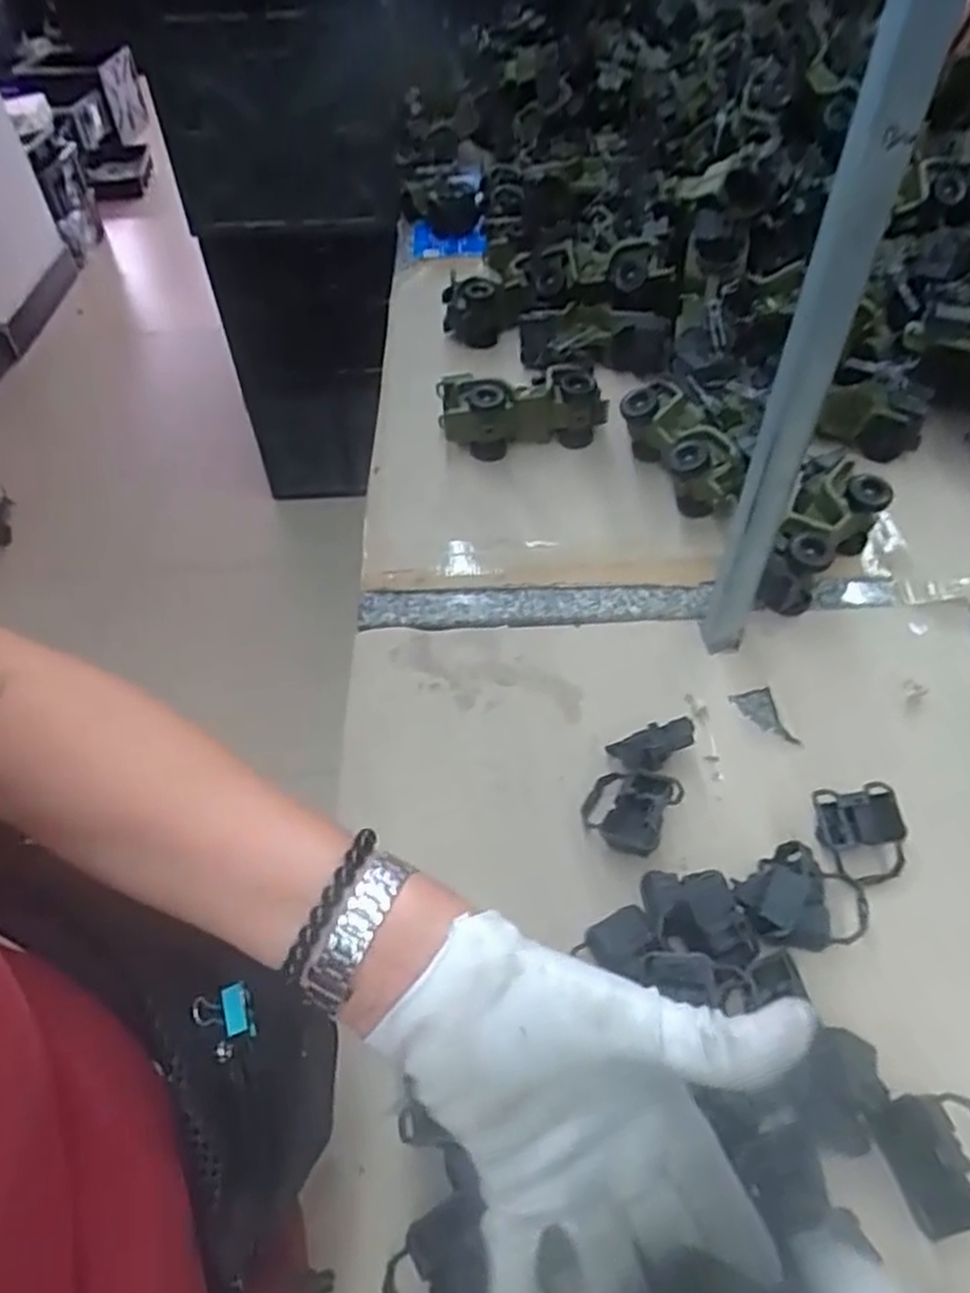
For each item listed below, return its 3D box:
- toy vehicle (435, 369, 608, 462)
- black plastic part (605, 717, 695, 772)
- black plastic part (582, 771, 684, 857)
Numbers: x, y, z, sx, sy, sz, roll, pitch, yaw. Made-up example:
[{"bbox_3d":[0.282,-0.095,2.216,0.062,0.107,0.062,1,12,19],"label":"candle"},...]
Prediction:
[{"bbox_3d":[0.046,-0.285,0.977,0.200,0.093,0.079,-5,49,-2],"label":"toy vehicle"},{"bbox_3d":[0.146,0.087,0.682,0.074,0.022,0.037,-25,47,17],"label":"black plastic part"},{"bbox_3d":[0.118,0.133,0.651,0.069,0.041,0.066,24,54,21],"label":"black plastic part"}]

